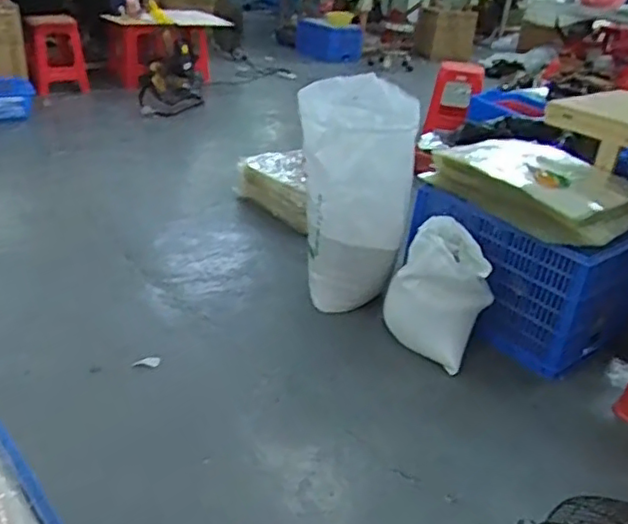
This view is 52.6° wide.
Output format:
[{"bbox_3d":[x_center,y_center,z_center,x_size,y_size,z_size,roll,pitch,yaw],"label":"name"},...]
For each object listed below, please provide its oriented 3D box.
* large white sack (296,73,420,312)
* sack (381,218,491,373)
[{"bbox_3d":[0.141,-0.194,1.921,0.325,0.705,0.233,7,31,14],"label":"large white sack"},{"bbox_3d":[0.394,0.096,1.939,0.197,0.390,0.288,-18,40,-42],"label":"sack"}]

